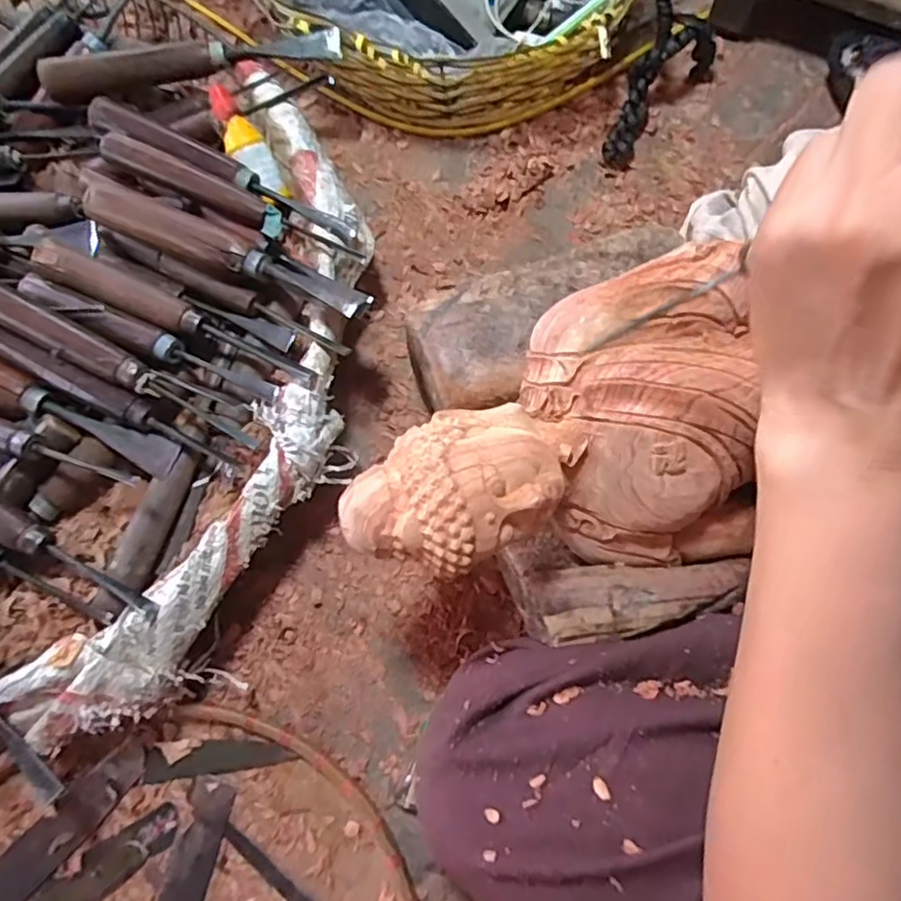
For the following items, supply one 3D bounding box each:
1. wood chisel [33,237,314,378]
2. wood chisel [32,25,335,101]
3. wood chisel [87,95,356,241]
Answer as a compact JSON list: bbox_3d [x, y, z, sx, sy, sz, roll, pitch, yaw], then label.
[{"bbox_3d":[-0.160,-0.079,0.376,0.179,0.021,0.021,24,77,6],"label":"wood chisel"},{"bbox_3d":[-0.166,-0.250,0.414,0.188,0.023,0.018,-9,76,-2],"label":"wood chisel"},{"bbox_3d":[-0.141,-0.172,0.398,0.182,0.023,0.022,26,77,7],"label":"wood chisel"}]

